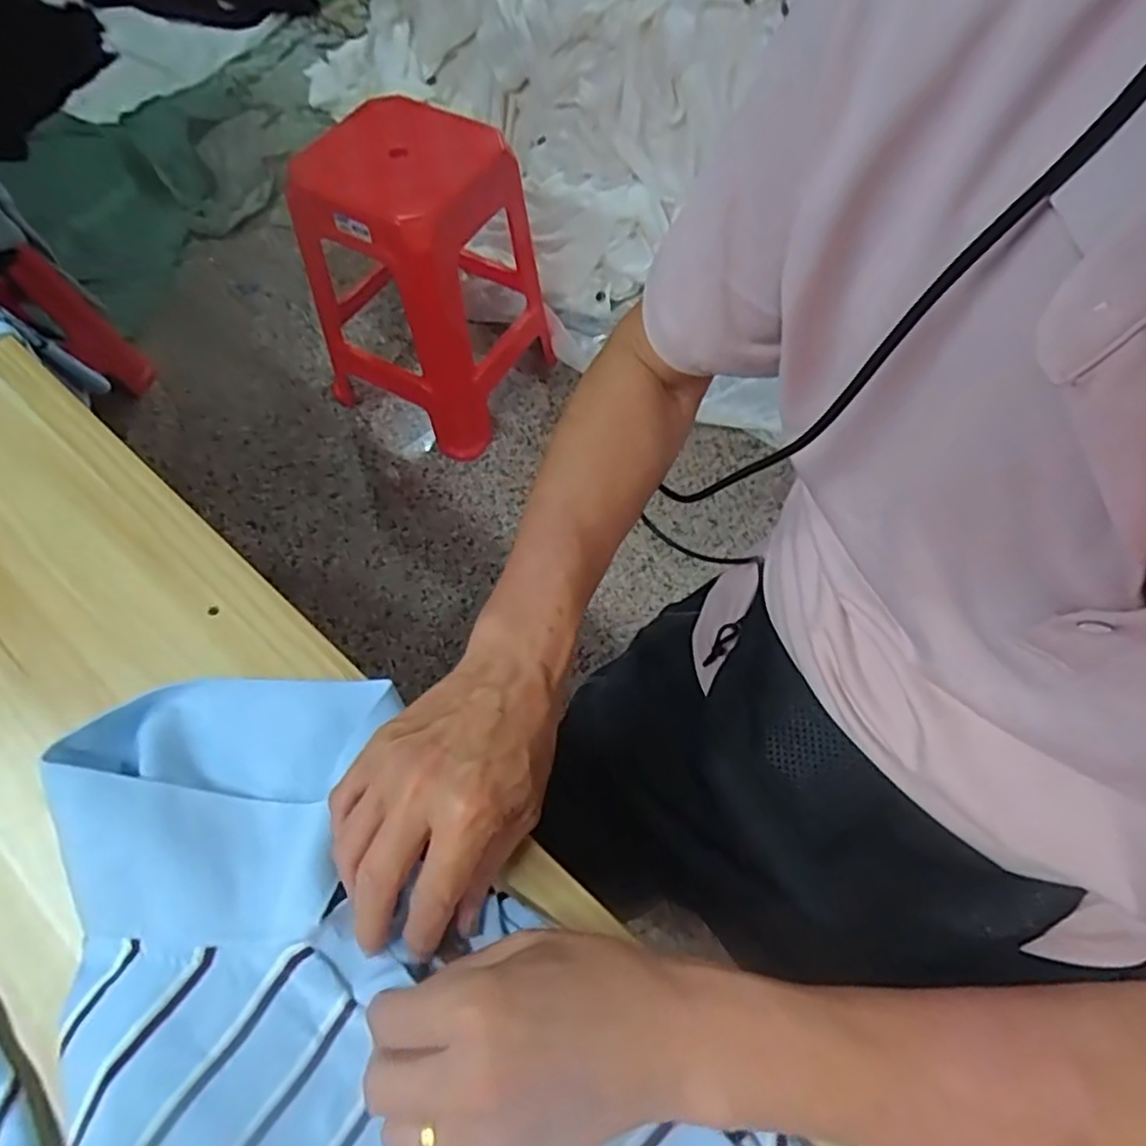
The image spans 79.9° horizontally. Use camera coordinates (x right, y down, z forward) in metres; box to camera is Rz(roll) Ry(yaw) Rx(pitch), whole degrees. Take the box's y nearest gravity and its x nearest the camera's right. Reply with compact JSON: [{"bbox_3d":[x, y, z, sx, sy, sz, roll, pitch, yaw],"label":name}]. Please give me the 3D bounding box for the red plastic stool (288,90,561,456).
[{"bbox_3d":[-0.273,-0.537,1.279,0.354,0.505,0.338,29,66,14],"label":"red plastic stool"}]

